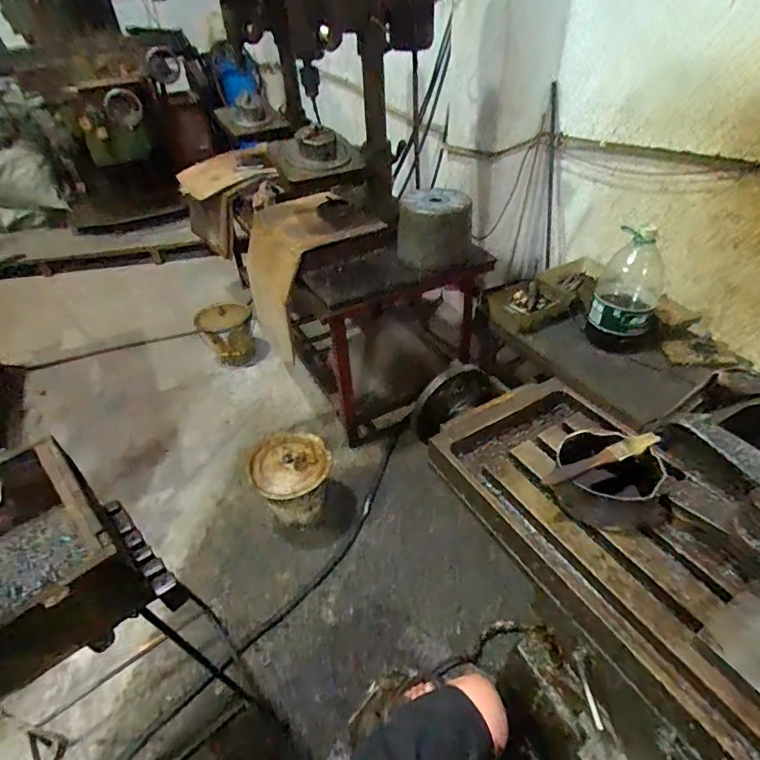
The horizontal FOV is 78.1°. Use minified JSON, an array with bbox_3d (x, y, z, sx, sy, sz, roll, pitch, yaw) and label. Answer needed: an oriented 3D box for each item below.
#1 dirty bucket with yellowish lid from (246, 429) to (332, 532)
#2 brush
[{"bbox_3d":[-0.272,0.335,1.505,0.233,0.259,0.250,-4,40,3],"label":"dirty bucket with yellowish lid"},{"bbox_3d":[0.248,0.089,0.527,0.142,0.015,0.020,-16,41,-14],"label":"brush"}]

